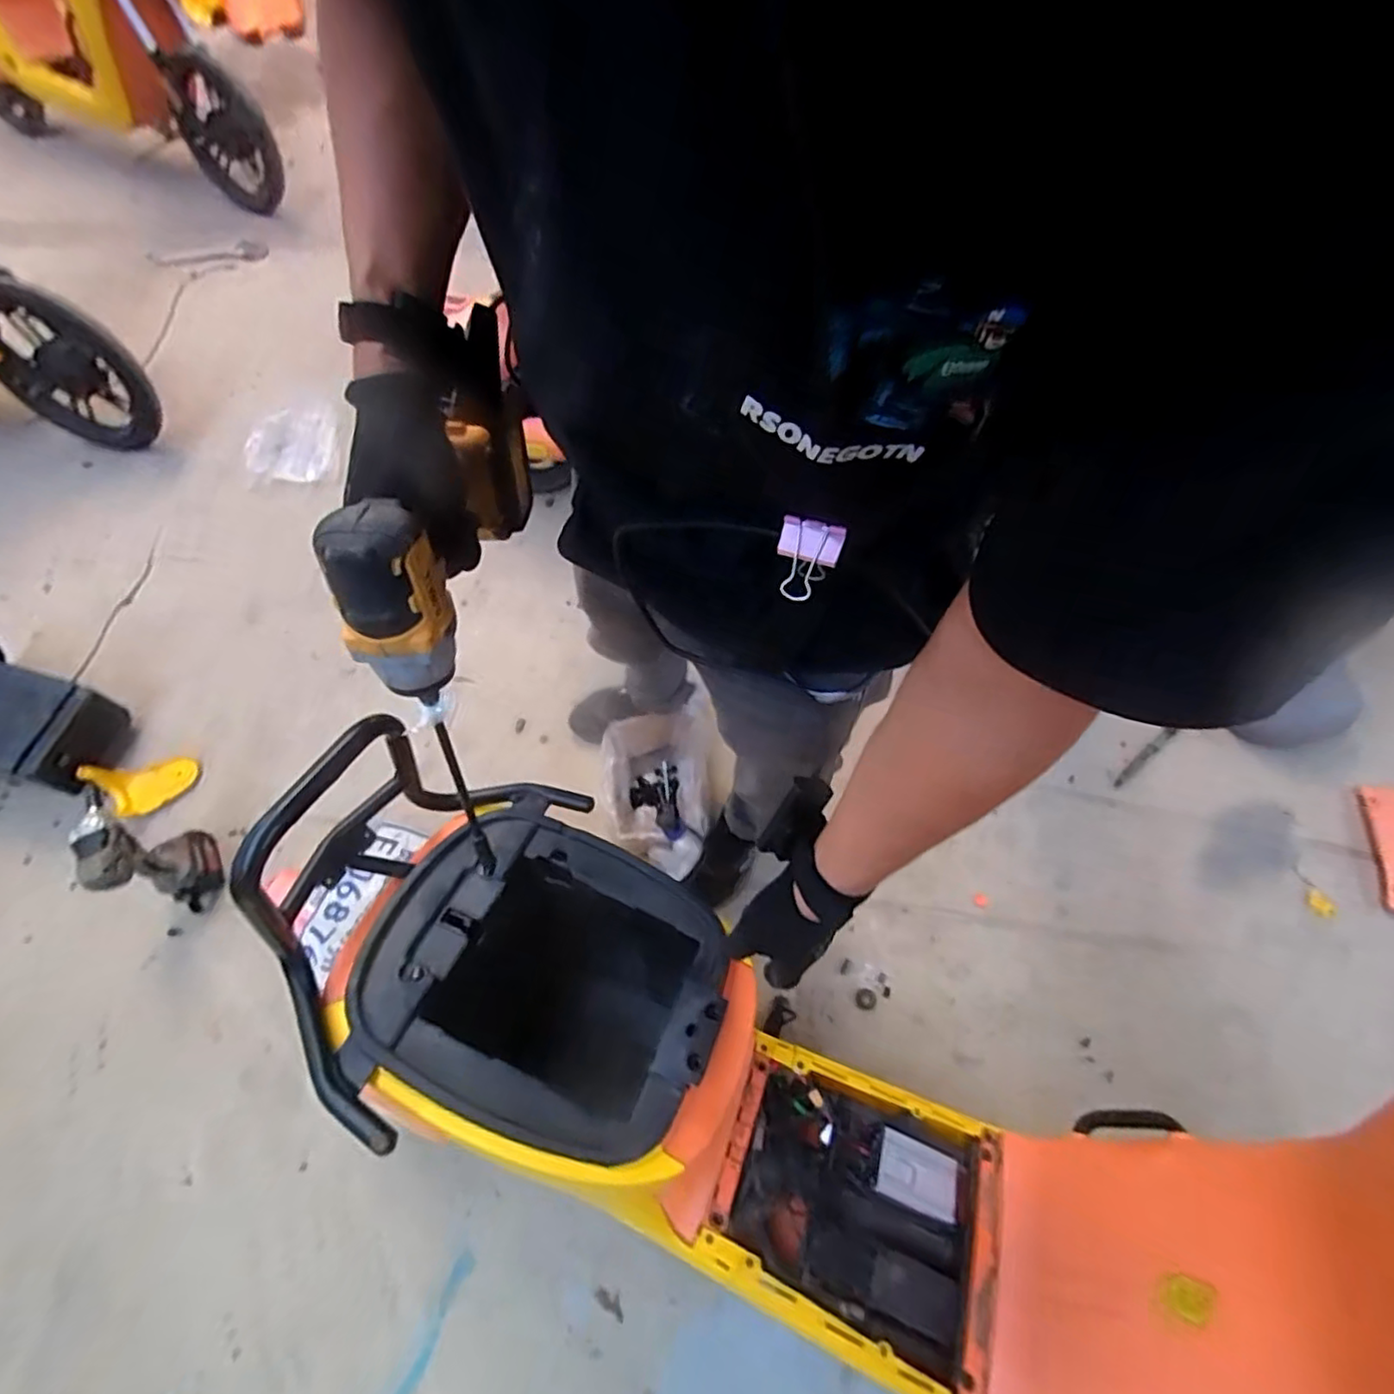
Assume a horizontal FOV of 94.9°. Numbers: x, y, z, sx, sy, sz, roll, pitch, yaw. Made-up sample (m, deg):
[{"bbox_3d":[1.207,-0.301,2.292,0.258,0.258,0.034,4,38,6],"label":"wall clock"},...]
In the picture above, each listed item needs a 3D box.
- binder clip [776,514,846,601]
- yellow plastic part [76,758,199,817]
[{"bbox_3d":[0.056,-0.072,0.329,0.032,0.039,0.022,20,29,11],"label":"binder clip"},{"bbox_3d":[-1.070,0.168,1.233,0.162,0.077,0.102,-18,65,-7],"label":"yellow plastic part"}]

